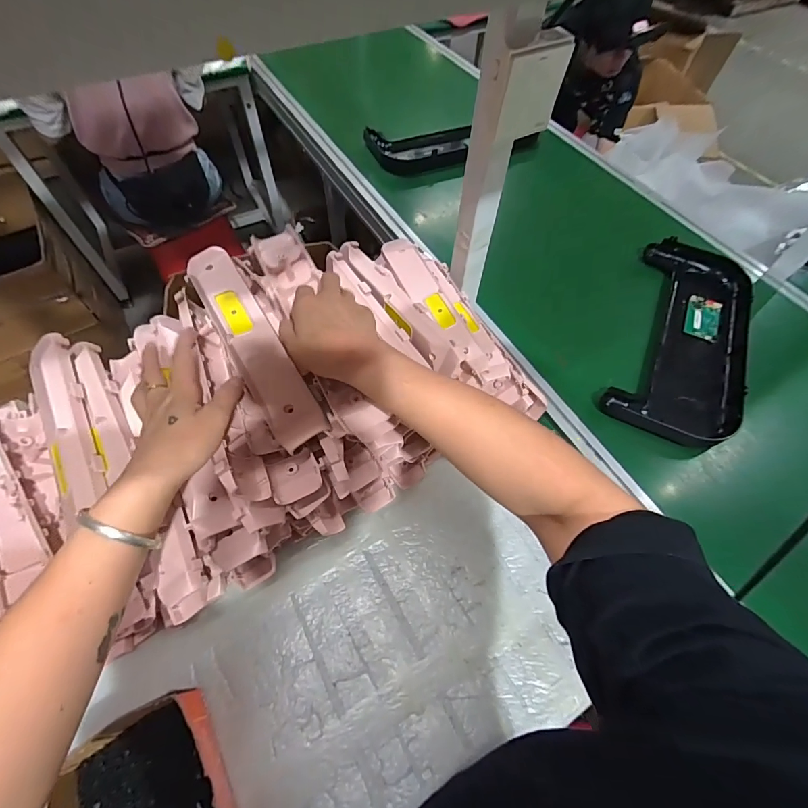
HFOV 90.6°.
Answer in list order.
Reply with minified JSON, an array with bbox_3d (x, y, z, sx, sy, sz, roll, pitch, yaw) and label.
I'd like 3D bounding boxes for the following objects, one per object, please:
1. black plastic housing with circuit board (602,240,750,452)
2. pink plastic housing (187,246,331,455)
[{"bbox_3d":[0.546,-0.153,0.784,0.205,0.069,0.525,24,62,12],"label":"black plastic housing with circuit board"},{"bbox_3d":[-0.160,-0.070,0.428,0.054,0.028,0.267,-28,69,-17],"label":"pink plastic housing"}]

